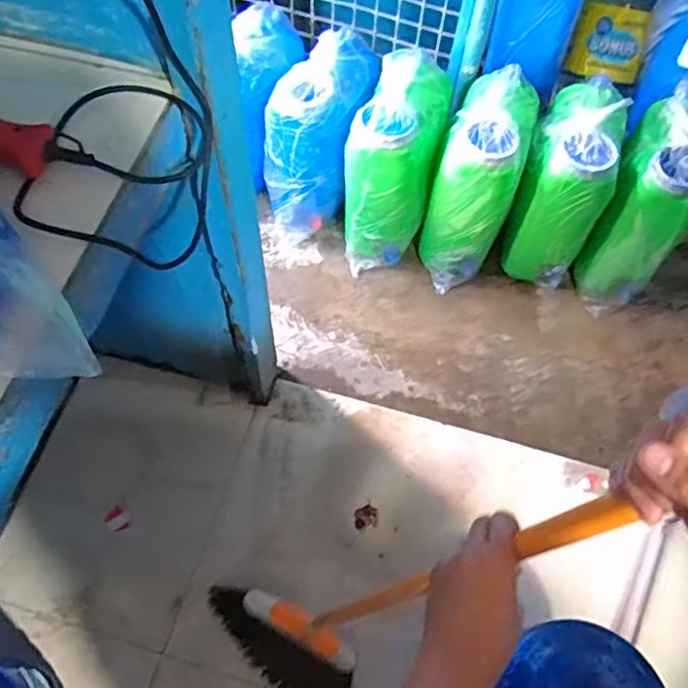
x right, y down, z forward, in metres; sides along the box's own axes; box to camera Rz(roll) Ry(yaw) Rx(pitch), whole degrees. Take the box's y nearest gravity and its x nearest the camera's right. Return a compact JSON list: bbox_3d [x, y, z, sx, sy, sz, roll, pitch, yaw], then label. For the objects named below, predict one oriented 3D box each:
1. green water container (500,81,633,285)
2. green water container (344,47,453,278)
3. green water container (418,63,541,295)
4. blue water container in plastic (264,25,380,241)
[{"bbox_3d":[0.520,-0.387,1.525,0.180,0.410,0.292,17,63,7],"label":"green water container"},{"bbox_3d":[0.127,-0.441,1.563,0.195,0.452,0.361,16,63,6],"label":"green water container"},{"bbox_3d":[0.320,-0.391,1.543,0.181,0.439,0.337,19,63,8],"label":"green water container"},{"bbox_3d":[-0.060,-0.527,1.605,0.216,0.435,0.343,15,63,6],"label":"blue water container in plastic"}]

